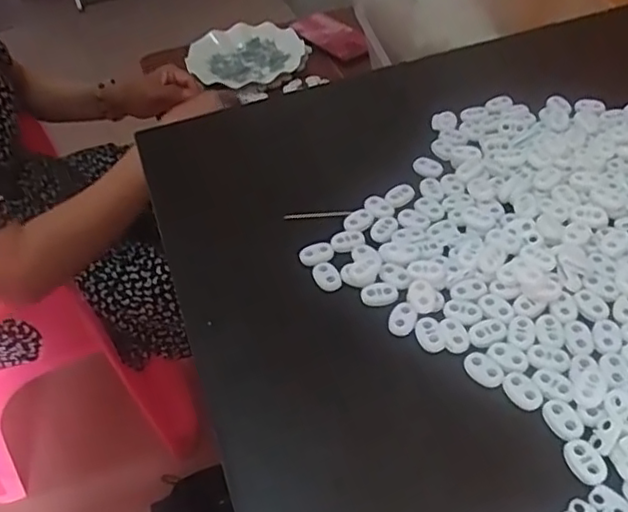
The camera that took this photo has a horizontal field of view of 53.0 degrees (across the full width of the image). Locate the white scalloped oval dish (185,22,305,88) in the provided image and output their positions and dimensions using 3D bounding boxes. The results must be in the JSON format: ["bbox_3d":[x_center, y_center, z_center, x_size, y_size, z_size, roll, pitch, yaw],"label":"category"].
[{"bbox_3d":[-0.112,-0.332,1.040,0.181,0.030,0.198,-14,47,-5],"label":"white scalloped oval dish"}]

